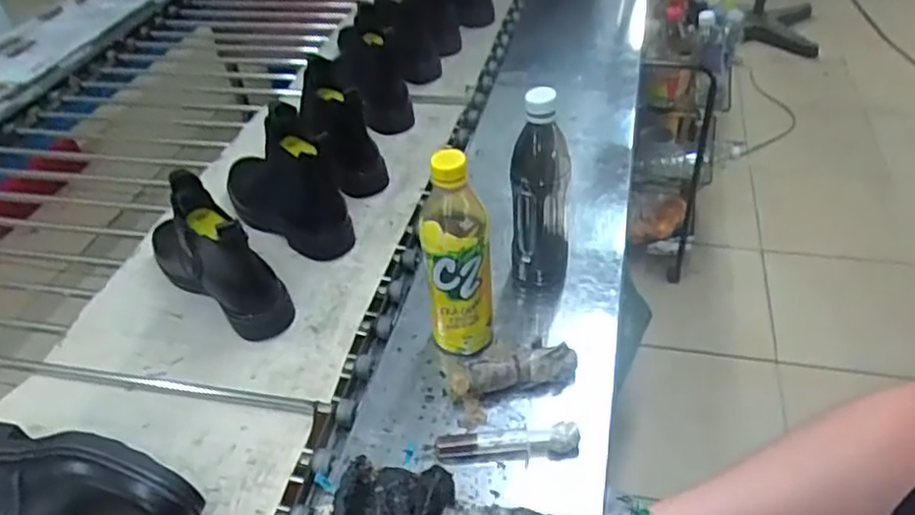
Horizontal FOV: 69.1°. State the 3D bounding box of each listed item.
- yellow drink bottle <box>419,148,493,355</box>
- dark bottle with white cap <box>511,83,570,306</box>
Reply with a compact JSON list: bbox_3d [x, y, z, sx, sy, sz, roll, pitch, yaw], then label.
[{"bbox_3d":[-0.001,0.002,0.611,0.060,0.217,0.053,-6,41,0],"label":"yellow drink bottle"},{"bbox_3d":[0.083,-0.061,0.674,0.057,0.225,0.073,0,41,7],"label":"dark bottle with white cap"}]

